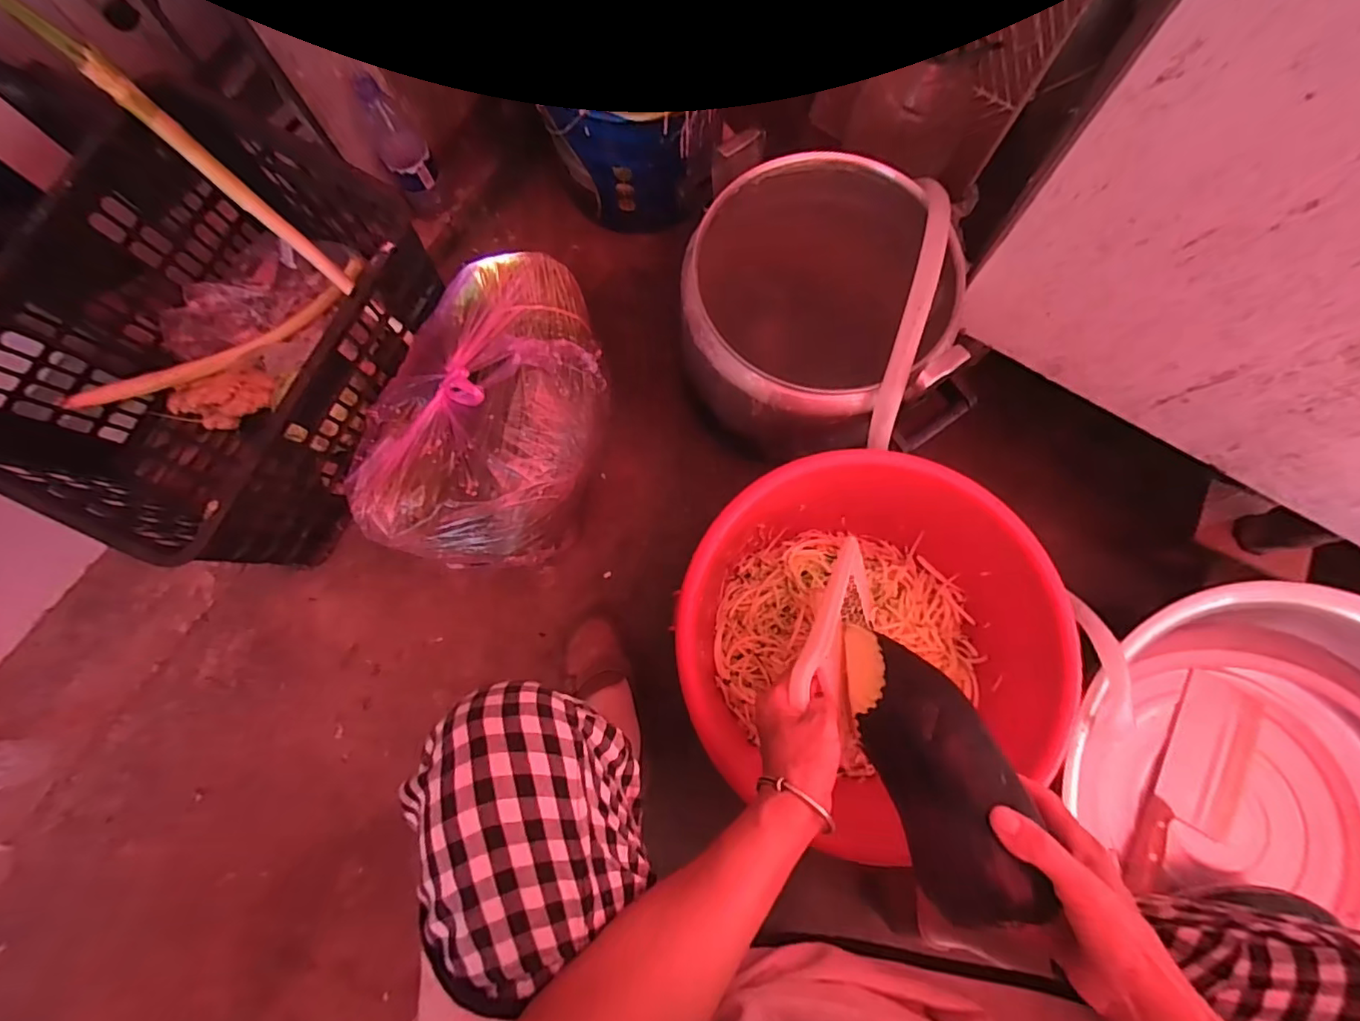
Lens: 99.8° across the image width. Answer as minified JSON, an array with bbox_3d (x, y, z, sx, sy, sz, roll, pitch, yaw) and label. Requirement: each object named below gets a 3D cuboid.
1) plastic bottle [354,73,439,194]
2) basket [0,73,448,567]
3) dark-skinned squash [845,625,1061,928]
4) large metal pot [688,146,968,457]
[{"bbox_3d":[-0.392,-0.519,0.793,0.061,0.160,0.053,-23,73,-5],"label":"plastic bottle"},{"bbox_3d":[-0.548,-0.197,0.704,0.333,0.298,0.462,25,76,10],"label":"basket"},{"bbox_3d":[0.193,0.183,0.438,0.083,0.058,0.218,-14,54,-2],"label":"dark-skinned squash"},{"bbox_3d":[0.169,-0.240,0.760,0.314,0.257,0.320,-1,73,2],"label":"large metal pot"}]

